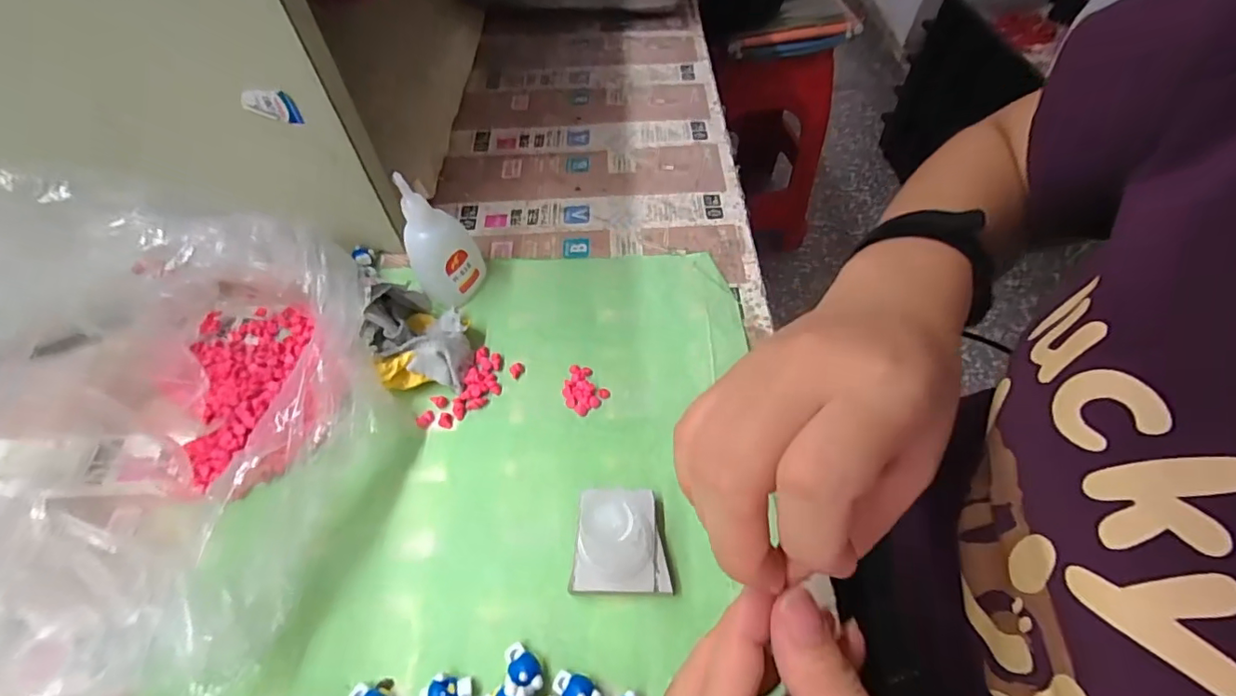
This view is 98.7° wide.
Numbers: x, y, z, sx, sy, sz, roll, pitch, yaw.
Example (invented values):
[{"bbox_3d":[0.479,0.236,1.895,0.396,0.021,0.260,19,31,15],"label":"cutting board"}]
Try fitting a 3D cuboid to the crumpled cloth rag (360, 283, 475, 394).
[{"bbox_3d":[-0.123,-0.010,0.329,0.061,0.035,0.067,-1,57,1],"label":"crumpled cloth rag"}]

